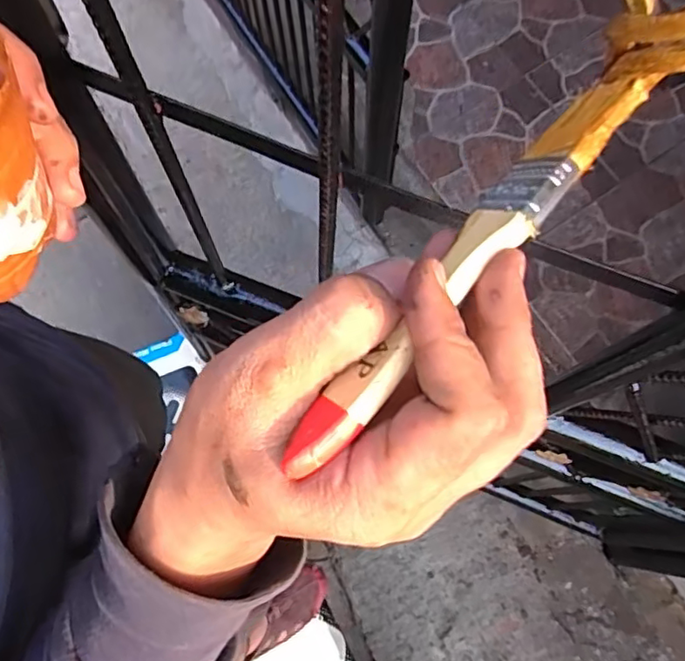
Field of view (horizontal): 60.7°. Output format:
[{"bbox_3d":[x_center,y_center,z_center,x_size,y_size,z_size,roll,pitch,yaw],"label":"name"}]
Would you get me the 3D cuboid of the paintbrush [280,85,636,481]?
[{"bbox_3d":[0.038,-0.021,0.171,0.018,0.007,0.155,40,77,9],"label":"paintbrush"}]

